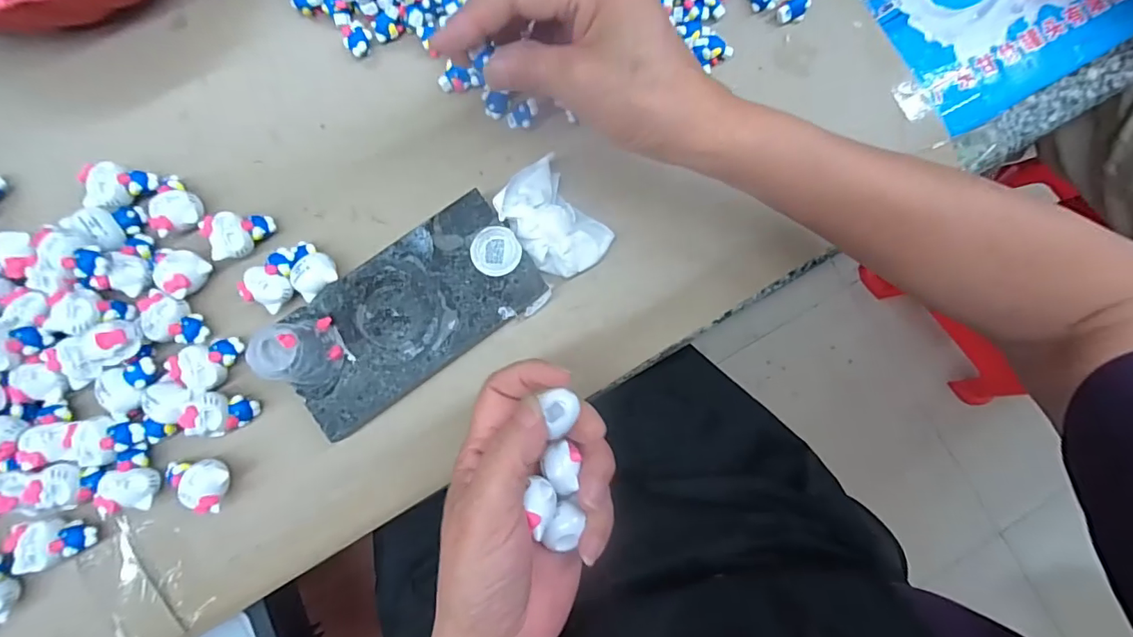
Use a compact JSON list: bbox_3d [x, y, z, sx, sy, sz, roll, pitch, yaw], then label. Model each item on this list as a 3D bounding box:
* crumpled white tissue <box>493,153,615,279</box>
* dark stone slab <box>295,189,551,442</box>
[{"bbox_3d":[-0.008,-0.057,0.293,0.045,0.030,0.066,-41,88,-6],"label":"crumpled white tissue"},{"bbox_3d":[-0.089,-0.003,0.287,0.143,0.022,0.074,-35,87,-5],"label":"dark stone slab"}]

